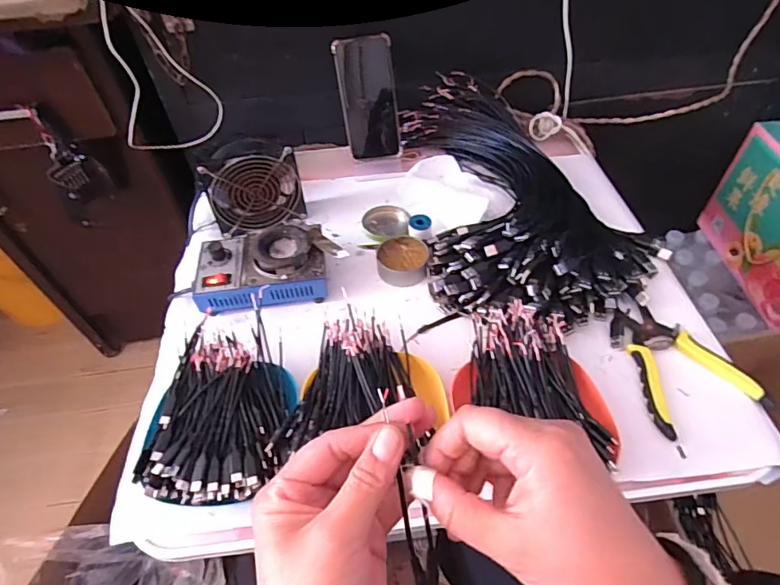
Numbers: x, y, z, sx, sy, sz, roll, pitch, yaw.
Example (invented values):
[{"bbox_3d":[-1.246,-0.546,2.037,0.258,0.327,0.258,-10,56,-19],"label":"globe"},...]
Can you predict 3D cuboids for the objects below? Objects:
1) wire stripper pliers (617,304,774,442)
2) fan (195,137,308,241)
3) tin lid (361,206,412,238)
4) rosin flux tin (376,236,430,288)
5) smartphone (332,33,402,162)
[{"bbox_3d":[0.298,0.071,0.496,0.112,0.014,0.141,-9,51,-4],"label":"wire stripper pliers"},{"bbox_3d":[-0.178,-0.142,0.635,0.117,0.109,0.050,-13,51,-7],"label":"fan"},{"bbox_3d":[-0.004,-0.095,0.669,0.063,0.018,0.058,-2,51,2],"label":"tin lid"},{"bbox_3d":[0.017,-0.041,0.600,0.061,0.023,0.068,6,52,8],"label":"rosin flux tin"},{"bbox_3d":[-0.030,-0.276,0.699,0.078,0.166,0.007,-7,28,2],"label":"smartphone"}]

